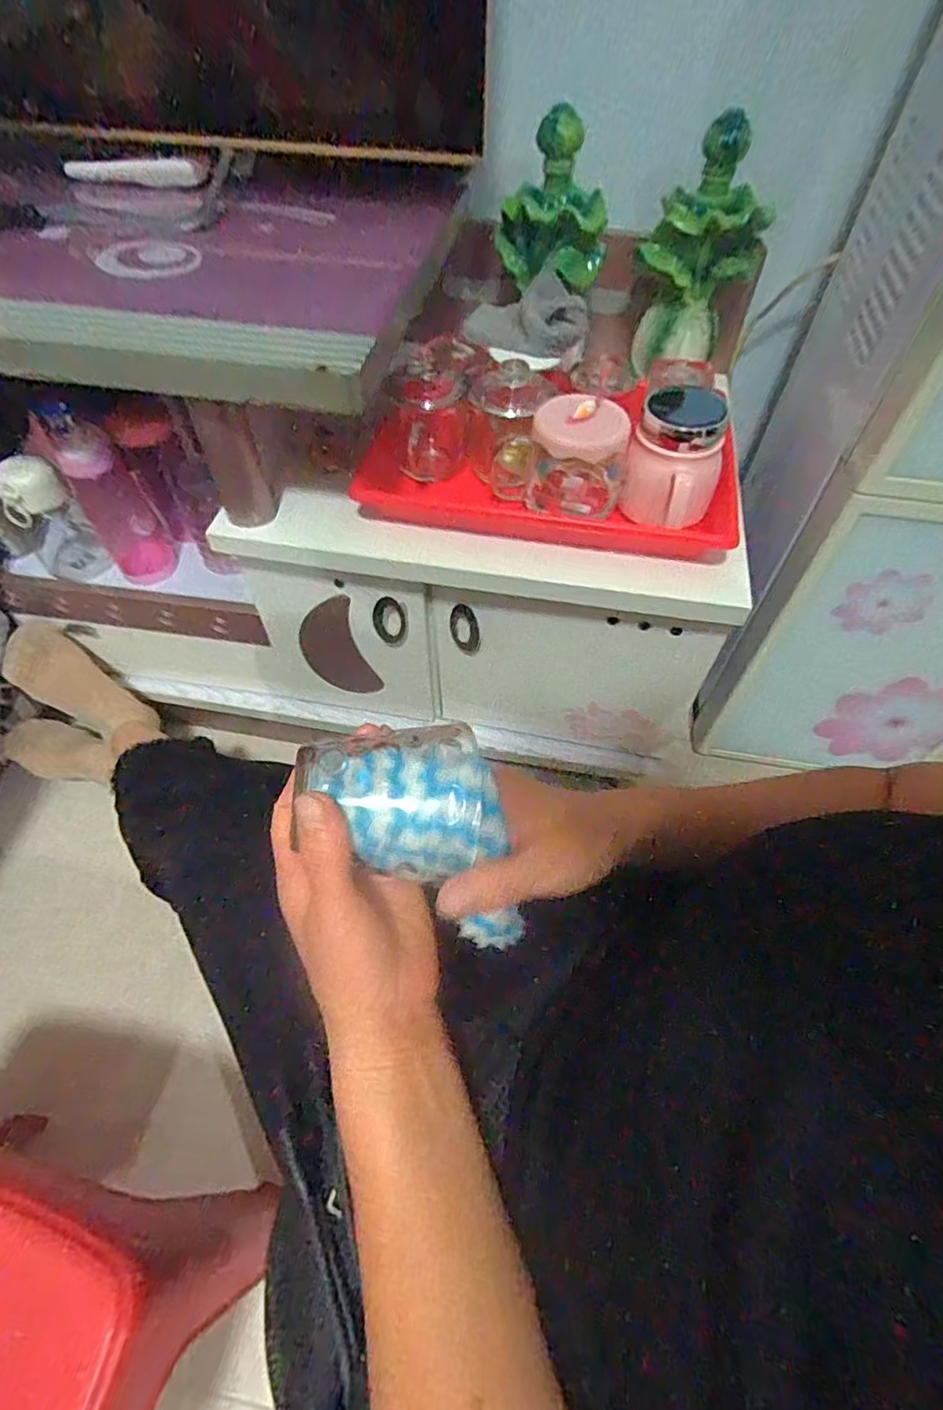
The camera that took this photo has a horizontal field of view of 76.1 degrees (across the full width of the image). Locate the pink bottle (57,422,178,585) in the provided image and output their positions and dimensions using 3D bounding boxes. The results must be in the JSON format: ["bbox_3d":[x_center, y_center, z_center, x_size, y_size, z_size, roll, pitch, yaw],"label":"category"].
[{"bbox_3d":[-0.417,-0.229,0.717,0.071,0.167,0.067,-30,61,-20],"label":"pink bottle"}]

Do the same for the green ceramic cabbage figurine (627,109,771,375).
[{"bbox_3d":[0.253,-0.493,0.656,0.110,0.199,0.107,25,59,16],"label":"green ceramic cabbage figurine"}]

